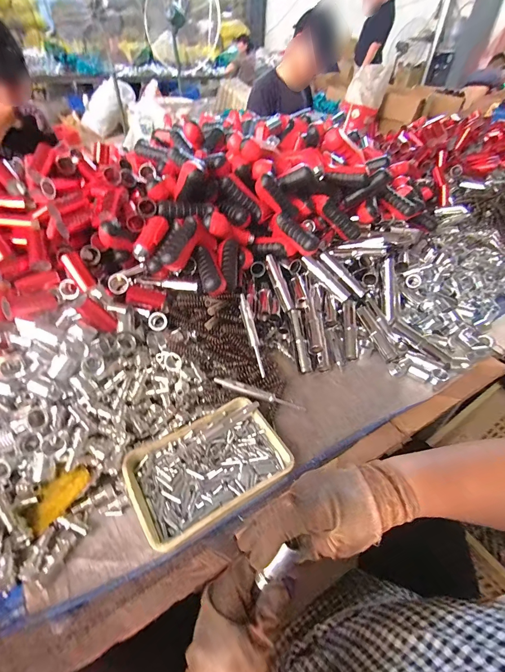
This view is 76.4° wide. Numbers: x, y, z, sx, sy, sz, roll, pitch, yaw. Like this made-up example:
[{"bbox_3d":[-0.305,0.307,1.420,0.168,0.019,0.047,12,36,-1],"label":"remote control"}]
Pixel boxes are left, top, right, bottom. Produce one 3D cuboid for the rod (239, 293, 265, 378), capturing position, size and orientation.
[{"bbox_3d":[-0.001,-0.004,0.573,0.017,0.011,0.158,-10,72,-15],"label":"rod"}]

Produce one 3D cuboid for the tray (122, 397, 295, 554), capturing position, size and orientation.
[{"bbox_3d":[-0.060,0.181,0.447,0.202,0.036,0.139,-22,49,-25],"label":"tray"}]

